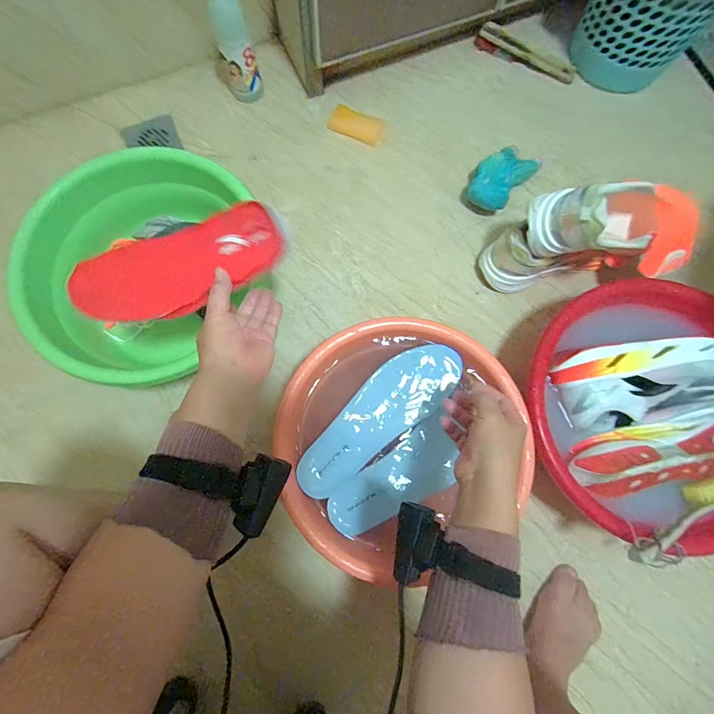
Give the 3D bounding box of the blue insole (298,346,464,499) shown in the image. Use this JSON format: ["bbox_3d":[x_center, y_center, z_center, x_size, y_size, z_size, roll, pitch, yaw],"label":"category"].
[{"bbox_3d":[0.027,0.084,0.550,0.277,0.028,0.094,-39,81,-8],"label":"blue insole"}]

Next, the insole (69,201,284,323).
[{"bbox_3d":[-0.205,-0.103,0.448,0.235,0.052,0.083,-22,79,-3],"label":"insole"}]

